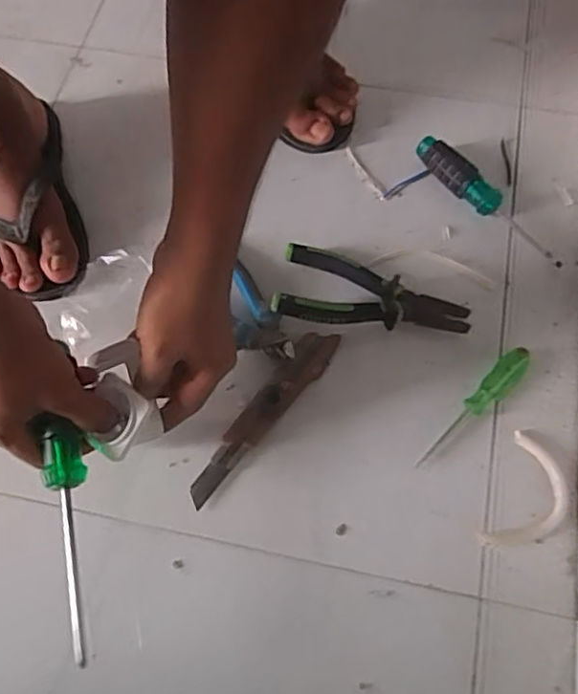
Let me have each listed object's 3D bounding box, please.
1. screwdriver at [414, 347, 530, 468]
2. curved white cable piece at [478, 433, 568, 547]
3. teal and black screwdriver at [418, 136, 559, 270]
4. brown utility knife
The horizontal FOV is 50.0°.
[{"bbox_3d":[0.163,0.054,0.533,0.025,0.017,0.136,40,71,16],"label":"screwdriver"},{"bbox_3d":[0.200,0.126,0.505,0.061,0.006,0.099,26,67,11],"label":"curved white cable piece"},{"bbox_3d":[0.197,-0.146,0.614,0.027,0.032,0.180,-41,72,-17],"label":"teal and black screwdriver"},{"bbox_3d":[-0.019,0.056,0.532,0.030,0.026,0.185,34,69,14],"label":"brown utility knife"}]

